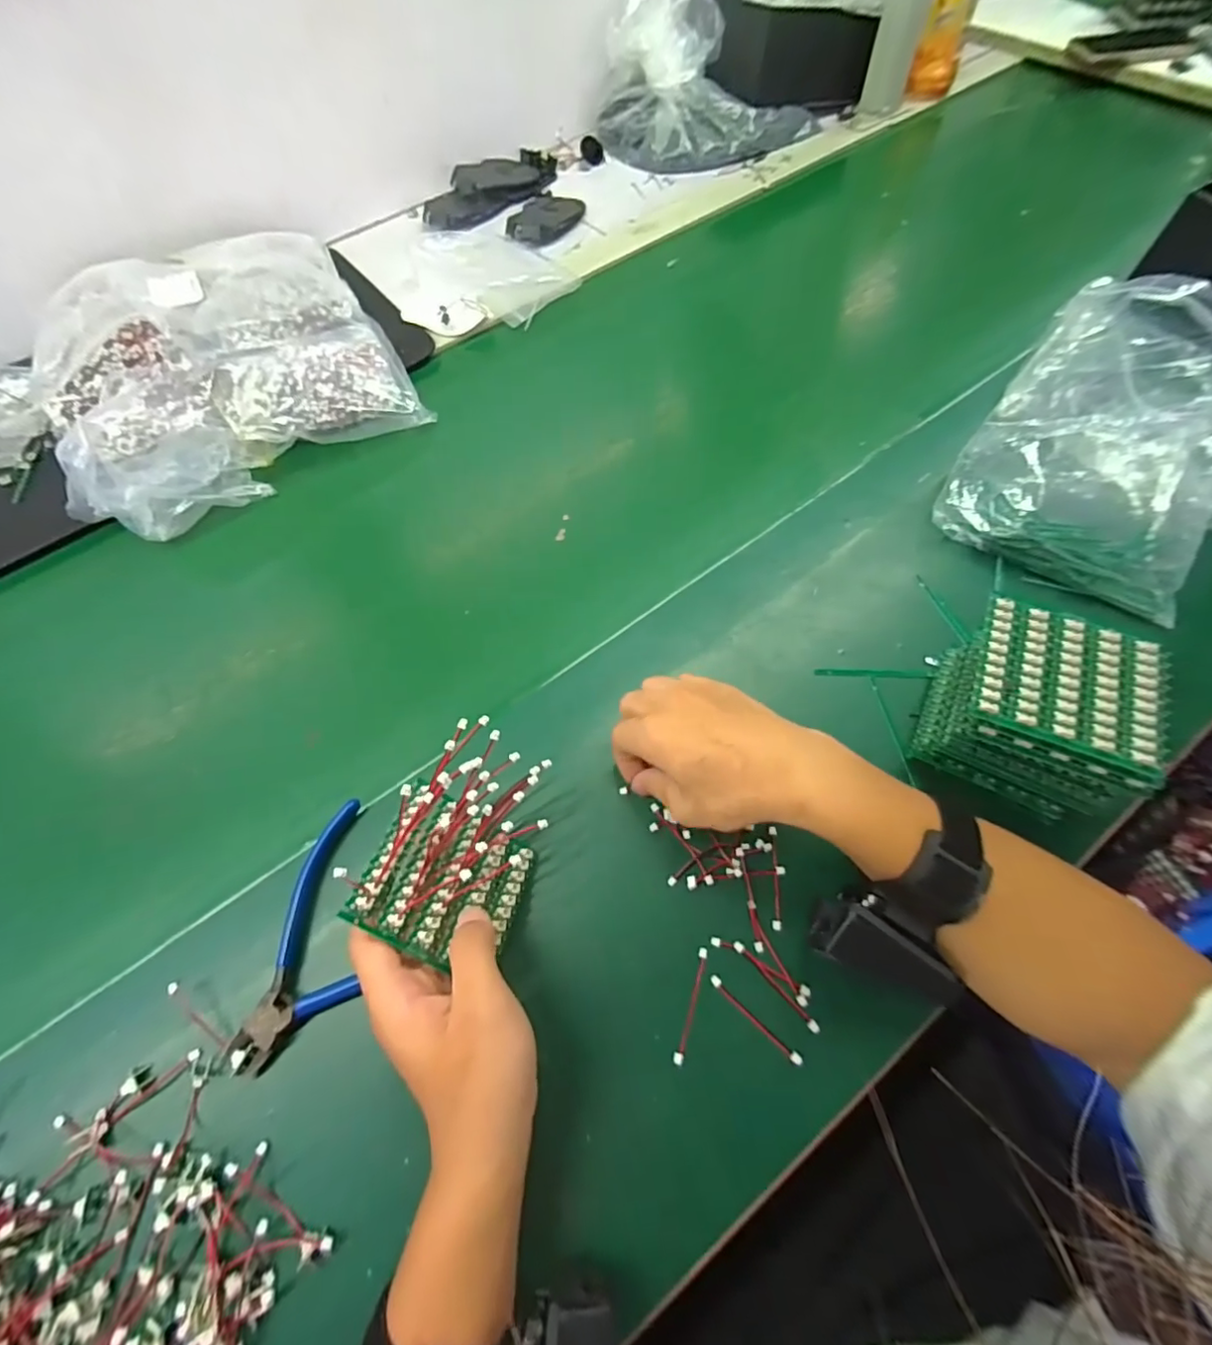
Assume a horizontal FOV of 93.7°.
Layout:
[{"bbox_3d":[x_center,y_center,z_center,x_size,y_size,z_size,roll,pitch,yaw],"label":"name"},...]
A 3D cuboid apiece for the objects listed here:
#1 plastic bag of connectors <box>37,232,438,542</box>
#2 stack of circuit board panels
[{"bbox_3d":[-0.375,-0.298,0.539,0.305,0.086,0.312,-30,66,-11],"label":"plastic bag of connectors"},{"bbox_3d":[0.248,0.023,0.331,0.093,0.089,0.081,22,67,14],"label":"stack of circuit board panels"}]

